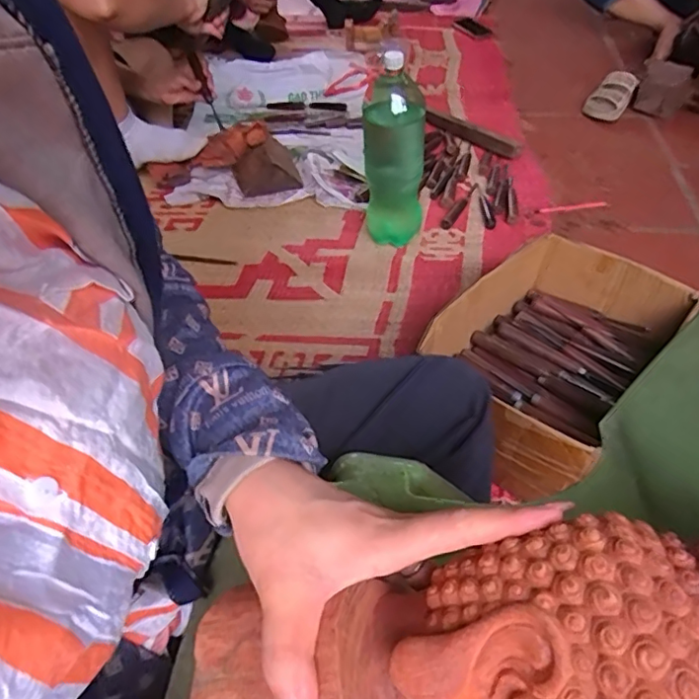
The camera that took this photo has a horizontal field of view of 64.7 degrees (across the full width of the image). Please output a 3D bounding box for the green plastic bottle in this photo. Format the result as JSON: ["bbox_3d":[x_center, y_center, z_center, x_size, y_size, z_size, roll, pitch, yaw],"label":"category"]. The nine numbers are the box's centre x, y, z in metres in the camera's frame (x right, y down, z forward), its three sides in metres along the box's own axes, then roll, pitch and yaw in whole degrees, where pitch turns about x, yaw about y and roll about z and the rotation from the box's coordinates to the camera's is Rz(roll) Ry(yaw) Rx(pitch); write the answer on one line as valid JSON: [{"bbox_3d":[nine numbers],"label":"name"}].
[{"bbox_3d":[0.077,-0.321,0.949,0.103,0.320,0.087,0,46,4],"label":"green plastic bottle"}]

